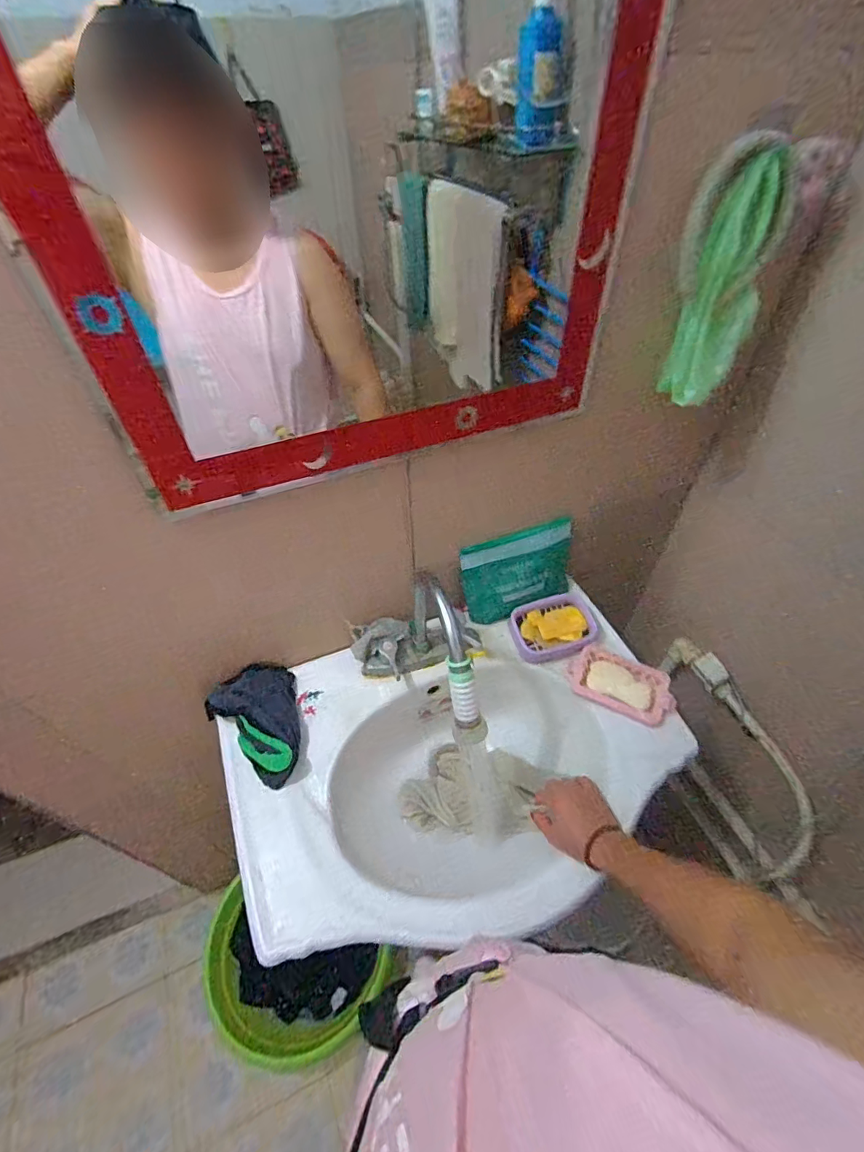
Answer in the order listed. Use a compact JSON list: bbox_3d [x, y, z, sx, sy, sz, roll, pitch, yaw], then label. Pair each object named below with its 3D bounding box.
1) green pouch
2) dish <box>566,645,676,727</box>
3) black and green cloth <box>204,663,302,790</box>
[{"bbox_3d":[0.138,-0.007,0.762,0.184,0.136,0.017,-20,28,-2],"label":"green pouch"},{"bbox_3d":[0.281,0.161,0.716,0.145,0.029,0.082,24,53,20],"label":"dish"},{"bbox_3d":[-0.224,0.196,0.672,0.159,0.048,0.117,35,58,27],"label":"black and green cloth"}]

